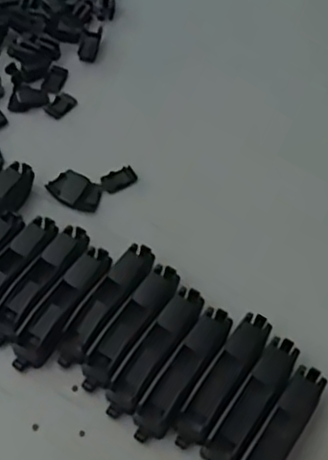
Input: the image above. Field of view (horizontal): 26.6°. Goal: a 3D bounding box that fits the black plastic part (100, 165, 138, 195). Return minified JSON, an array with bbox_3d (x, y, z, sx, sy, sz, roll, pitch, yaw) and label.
[{"bbox_3d":[-0.027,-0.030,0.414,0.022,0.004,0.013,-31,63,-21],"label":"black plastic part"}]

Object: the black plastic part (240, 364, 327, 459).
[{"bbox_3d":[0.056,0.097,0.331,0.018,0.013,0.070,31,61,17],"label":"black plastic part"}]

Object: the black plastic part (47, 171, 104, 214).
[{"bbox_3d":[-0.051,-0.022,0.405,0.030,0.004,0.021,33,61,18],"label":"black plastic part"}]

